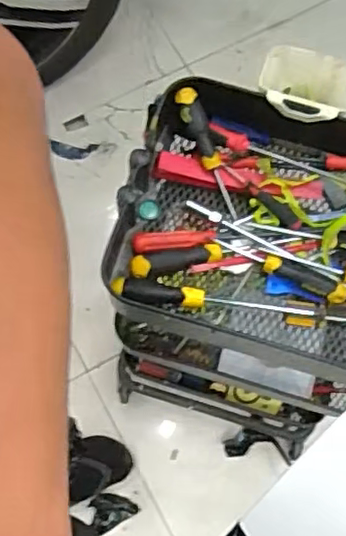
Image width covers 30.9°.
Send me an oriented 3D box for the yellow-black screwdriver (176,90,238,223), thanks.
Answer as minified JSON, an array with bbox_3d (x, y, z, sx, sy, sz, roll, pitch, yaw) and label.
[{"bbox_3d":[0.045,-0.144,0.805,0.026,0.030,0.174,-25,104,-9],"label":"yellow-black screwdriver"}]

